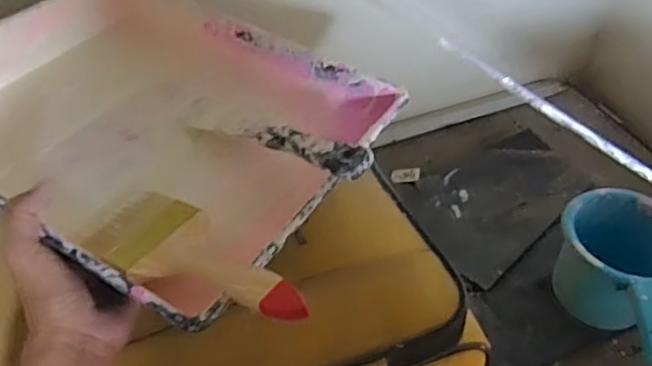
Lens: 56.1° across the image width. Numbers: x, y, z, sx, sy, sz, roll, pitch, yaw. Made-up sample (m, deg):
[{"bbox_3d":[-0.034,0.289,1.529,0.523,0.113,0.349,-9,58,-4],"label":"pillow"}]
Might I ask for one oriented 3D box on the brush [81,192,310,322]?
[{"bbox_3d":[-0.084,0.047,0.388,0.177,0.009,0.066,20,46,36],"label":"brush"}]

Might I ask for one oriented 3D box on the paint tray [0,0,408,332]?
[{"bbox_3d":[-0.146,-0.052,0.511,0.359,0.069,0.280,27,51,23],"label":"paint tray"}]

